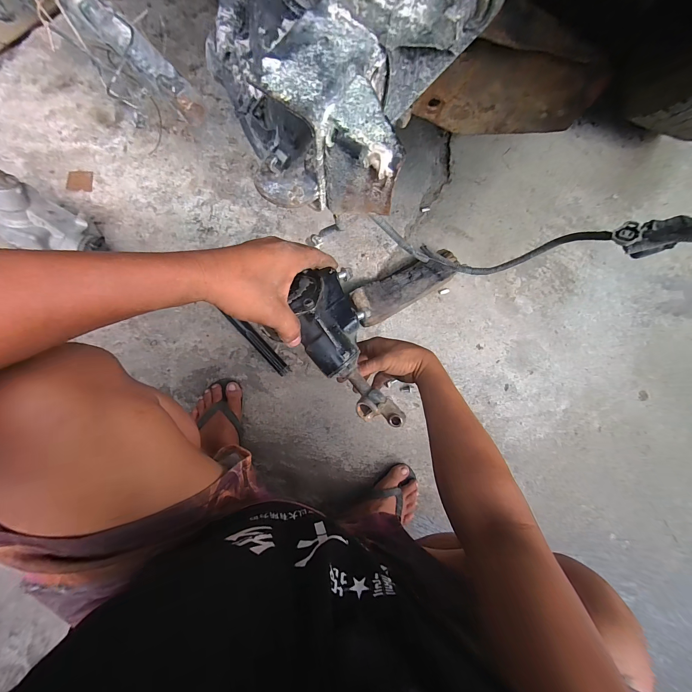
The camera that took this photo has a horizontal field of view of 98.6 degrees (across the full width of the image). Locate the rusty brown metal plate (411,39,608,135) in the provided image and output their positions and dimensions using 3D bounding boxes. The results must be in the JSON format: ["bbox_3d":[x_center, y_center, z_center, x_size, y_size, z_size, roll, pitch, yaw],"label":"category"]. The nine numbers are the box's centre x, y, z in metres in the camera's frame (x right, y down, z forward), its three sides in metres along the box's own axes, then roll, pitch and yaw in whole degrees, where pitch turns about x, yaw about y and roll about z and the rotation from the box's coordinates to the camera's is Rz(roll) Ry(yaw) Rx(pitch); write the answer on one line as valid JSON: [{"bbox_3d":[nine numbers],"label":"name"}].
[{"bbox_3d":[0.170,-0.268,0.321,0.166,0.092,0.017,10,80,-2],"label":"rusty brown metal plate"}]

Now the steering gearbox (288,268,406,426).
[{"bbox_3d":[0.007,0.006,0.332,0.081,0.058,0.198,-26,92,-7],"label":"steering gearbox"}]

